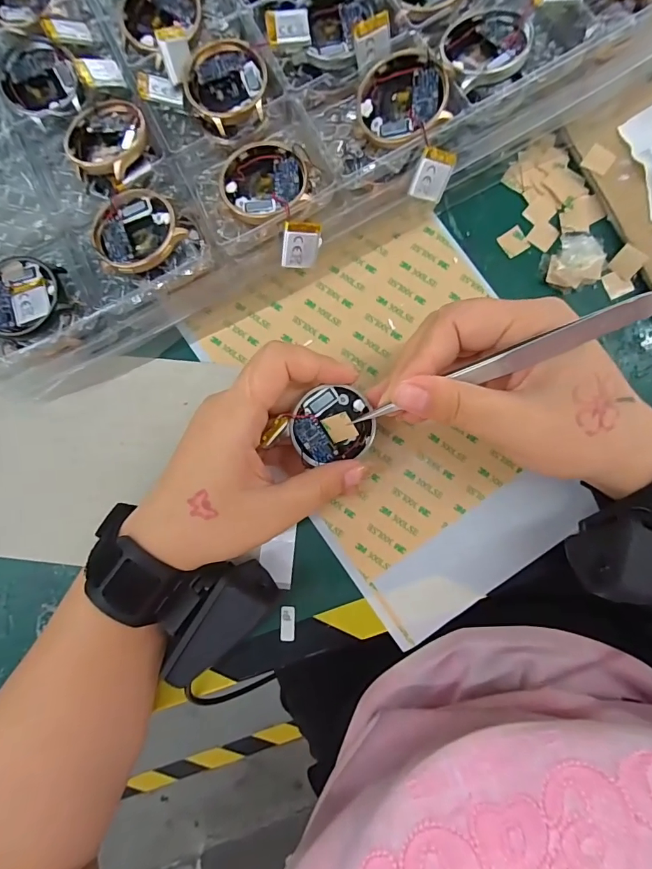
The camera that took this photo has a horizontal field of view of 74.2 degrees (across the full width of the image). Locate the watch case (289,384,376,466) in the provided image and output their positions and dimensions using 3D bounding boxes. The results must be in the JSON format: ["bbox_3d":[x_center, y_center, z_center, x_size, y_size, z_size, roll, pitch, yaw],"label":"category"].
[{"bbox_3d":[0.003,-0.005,0.221,0.040,0.012,0.038,-11,104,-21],"label":"watch case"}]

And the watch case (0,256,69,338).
[{"bbox_3d":[-0.160,-0.072,0.227,0.046,0.012,0.042,17,88,3],"label":"watch case"}]

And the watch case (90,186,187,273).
[{"bbox_3d":[-0.098,-0.105,0.225,0.043,0.015,0.041,-24,86,1],"label":"watch case"}]

